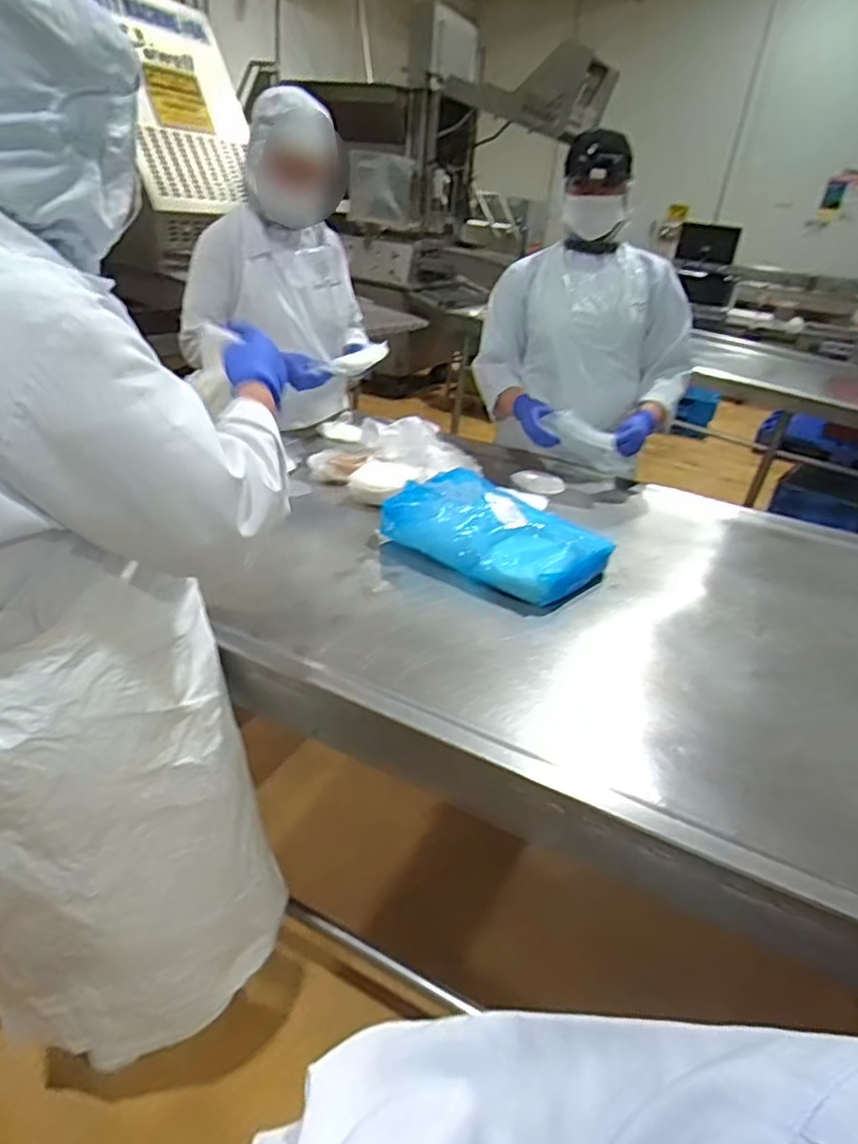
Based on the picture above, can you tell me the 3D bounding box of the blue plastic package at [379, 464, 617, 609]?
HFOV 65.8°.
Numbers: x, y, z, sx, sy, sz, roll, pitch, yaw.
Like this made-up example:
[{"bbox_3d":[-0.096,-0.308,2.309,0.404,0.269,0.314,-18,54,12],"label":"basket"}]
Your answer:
[{"bbox_3d":[0.115,-0.074,1.235,0.387,0.105,0.236,25,33,30],"label":"blue plastic package"}]

